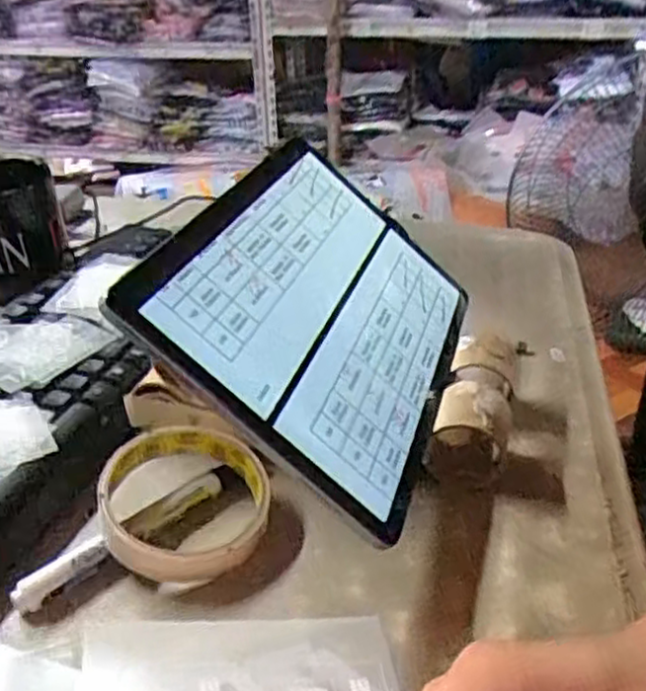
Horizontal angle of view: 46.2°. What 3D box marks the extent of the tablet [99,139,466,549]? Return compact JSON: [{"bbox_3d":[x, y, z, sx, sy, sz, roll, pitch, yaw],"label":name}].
[{"bbox_3d":[0.005,-0.027,0.425,0.163,0.008,0.258,42,35,-8],"label":"tablet"}]

